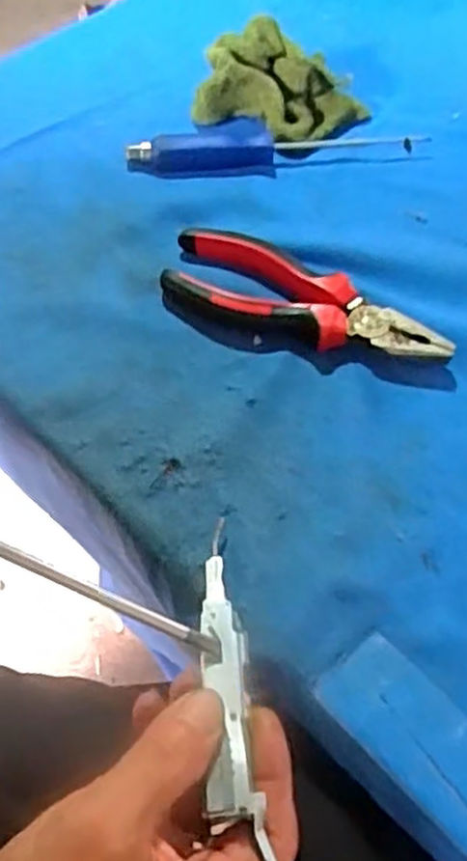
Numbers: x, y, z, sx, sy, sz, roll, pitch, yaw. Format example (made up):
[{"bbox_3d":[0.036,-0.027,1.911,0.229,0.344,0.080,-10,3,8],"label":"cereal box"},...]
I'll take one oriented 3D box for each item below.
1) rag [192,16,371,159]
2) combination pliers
[{"bbox_3d":[0.030,-0.221,0.487,0.100,0.048,0.070,27,62,13],"label":"rag"},{"bbox_3d":[0.039,-0.069,0.415,0.156,0.020,0.055,20,61,10],"label":"combination pliers"}]

